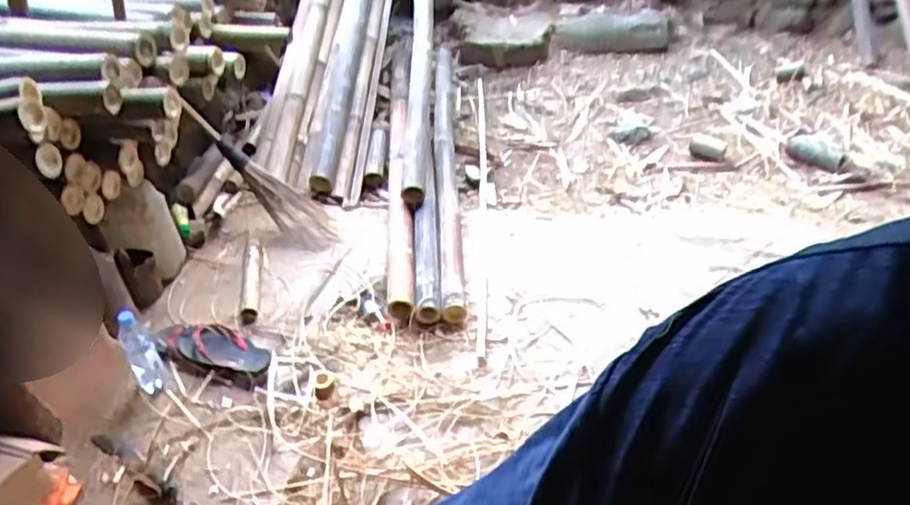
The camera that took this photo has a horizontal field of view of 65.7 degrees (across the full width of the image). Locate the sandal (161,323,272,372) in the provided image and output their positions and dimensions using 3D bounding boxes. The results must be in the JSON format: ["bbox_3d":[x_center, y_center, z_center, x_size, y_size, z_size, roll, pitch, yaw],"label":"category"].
[{"bbox_3d":[-0.634,0.238,1.826,0.318,0.049,0.123,7,42,11],"label":"sandal"}]

